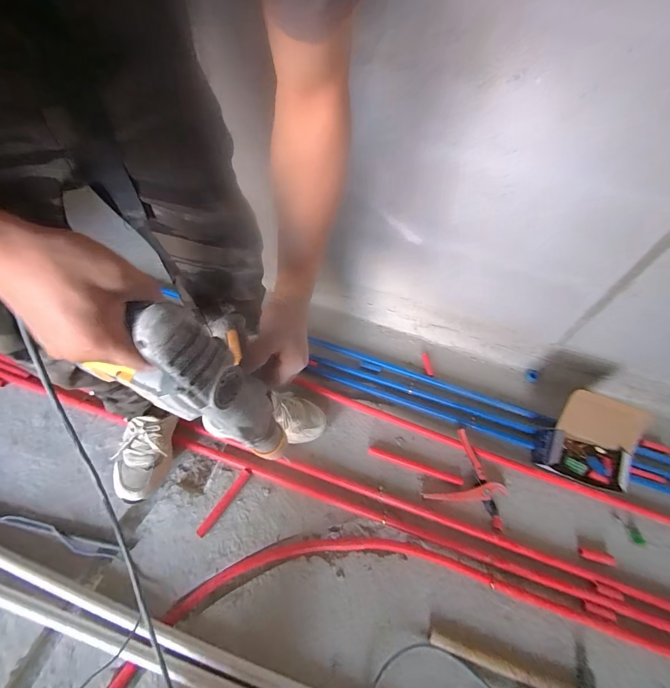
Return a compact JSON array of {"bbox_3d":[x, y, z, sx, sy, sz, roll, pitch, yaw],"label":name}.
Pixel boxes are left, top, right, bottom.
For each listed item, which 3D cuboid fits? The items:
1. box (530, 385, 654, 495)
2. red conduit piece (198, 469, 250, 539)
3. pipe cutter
[{"bbox_3d":[0.642,0.245,0.874,0.194,0.114,0.221,27,57,14],"label":"box"},{"bbox_3d":[-0.247,0.356,0.769,0.020,0.012,0.160,29,57,15],"label":"red conduit piece"},{"bbox_3d":[0.341,0.327,0.852,0.187,0.032,0.188,22,56,10],"label":"pipe cutter"}]

